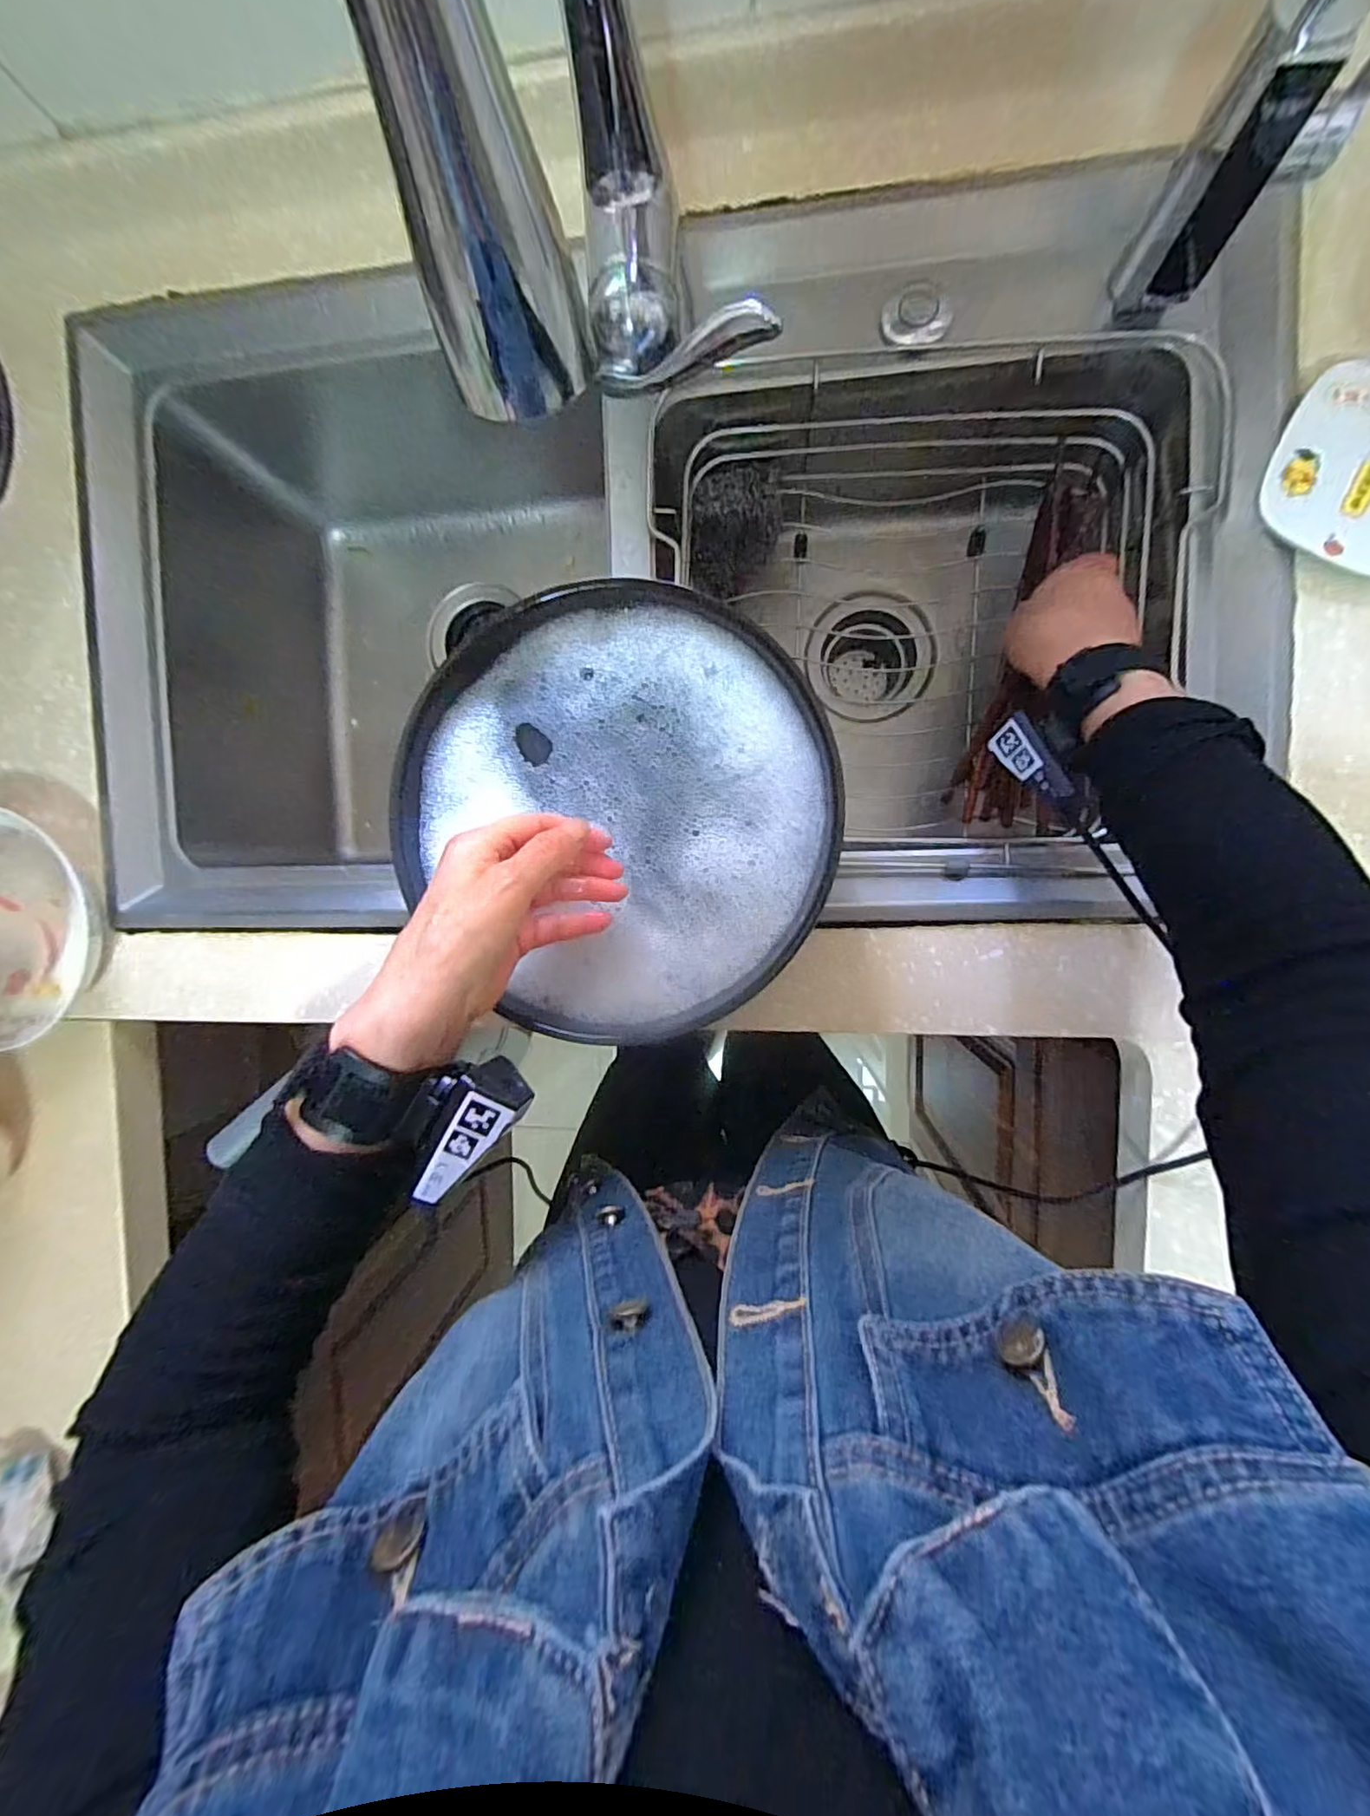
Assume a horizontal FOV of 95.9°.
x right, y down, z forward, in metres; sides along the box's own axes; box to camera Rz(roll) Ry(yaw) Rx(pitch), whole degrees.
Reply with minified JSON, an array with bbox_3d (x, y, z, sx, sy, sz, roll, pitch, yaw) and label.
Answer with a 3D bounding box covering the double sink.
[{"bbox_3d":[-0.036,-0.241,0.532,0.835,0.210,0.497,-1,94,8],"label":"double sink"}]

